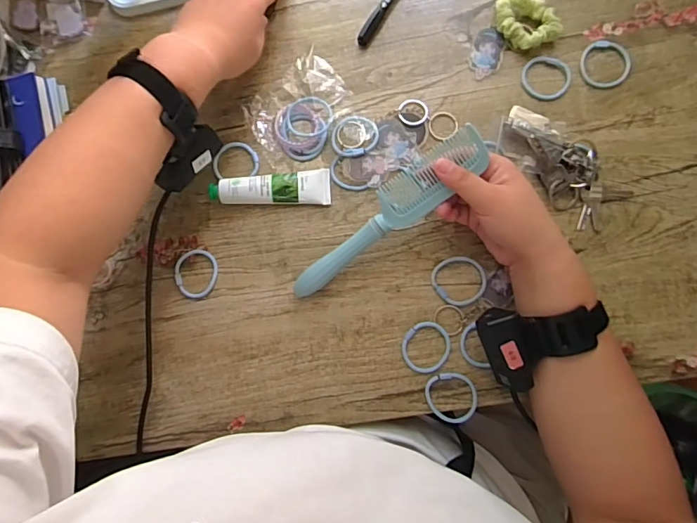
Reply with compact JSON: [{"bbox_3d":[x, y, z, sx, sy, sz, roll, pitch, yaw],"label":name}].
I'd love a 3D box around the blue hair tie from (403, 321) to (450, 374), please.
[{"bbox_3d":[0.075,0.083,0.450,0.045,0.005,0.049,-2,82,4],"label":"blue hair tie"}]

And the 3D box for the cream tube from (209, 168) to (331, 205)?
[{"bbox_3d":[-0.080,-0.073,0.477,0.120,0.025,0.034,-6,82,4],"label":"cream tube"}]

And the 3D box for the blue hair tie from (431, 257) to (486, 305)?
[{"bbox_3d":[0.109,0.019,0.457,0.052,0.005,0.047,34,86,8],"label":"blue hair tie"}]

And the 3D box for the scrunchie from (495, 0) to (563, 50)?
[{"bbox_3d":[0.182,-0.247,0.481,0.069,0.021,0.050,36,86,8],"label":"scrunchie"}]

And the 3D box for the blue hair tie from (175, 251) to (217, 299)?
[{"bbox_3d":[-0.158,0.013,0.482,0.044,0.005,0.051,-1,82,5],"label":"blue hair tie"}]

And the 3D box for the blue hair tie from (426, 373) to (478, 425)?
[{"bbox_3d":[0.099,0.130,0.443,0.047,0.006,0.048,-1,82,5],"label":"blue hair tie"}]

